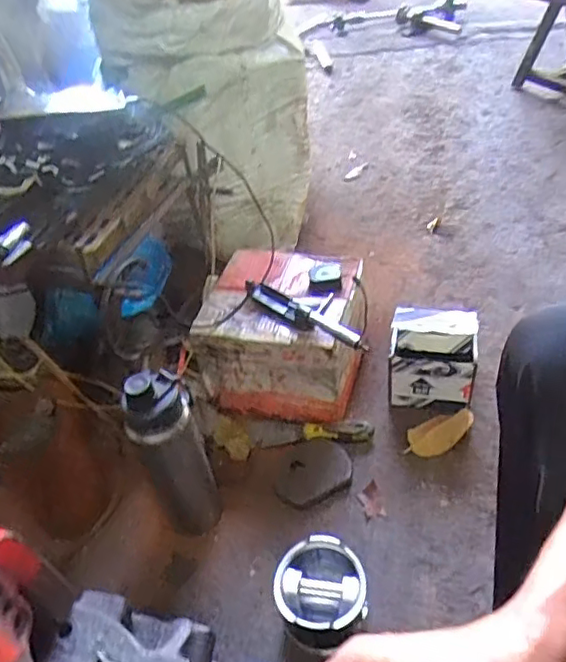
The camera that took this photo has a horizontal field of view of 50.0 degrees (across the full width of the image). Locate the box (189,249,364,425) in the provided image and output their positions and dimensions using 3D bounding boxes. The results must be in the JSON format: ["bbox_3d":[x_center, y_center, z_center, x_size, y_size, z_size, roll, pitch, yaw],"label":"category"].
[{"bbox_3d":[0.008,-0.007,0.961,0.233,0.192,0.232,6,44,16],"label":"box"}]

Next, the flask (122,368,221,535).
[{"bbox_3d":[-0.136,0.150,0.756,0.076,0.260,0.077,-21,43,-13],"label":"flask"}]

